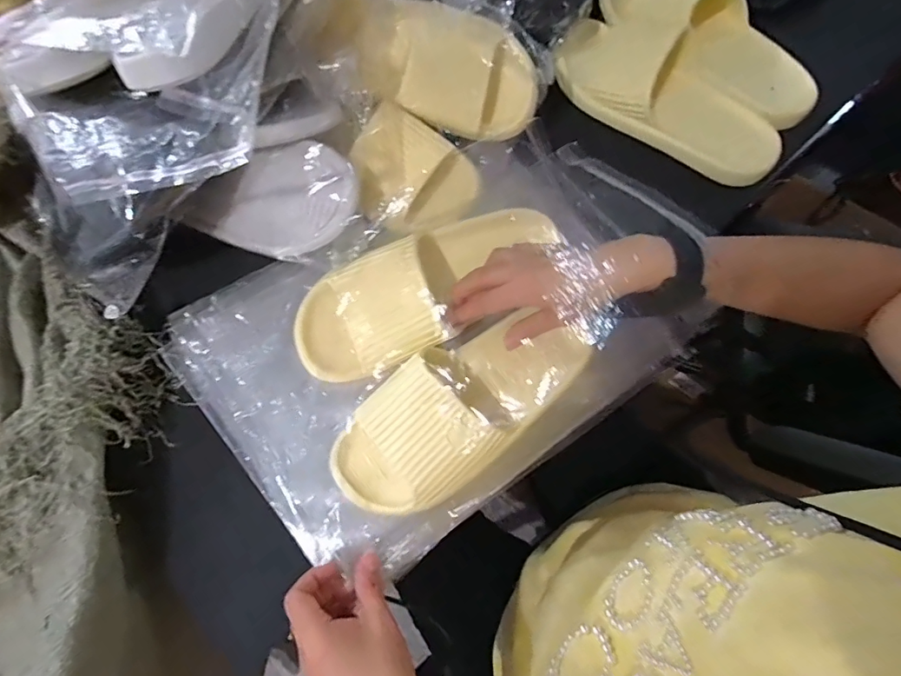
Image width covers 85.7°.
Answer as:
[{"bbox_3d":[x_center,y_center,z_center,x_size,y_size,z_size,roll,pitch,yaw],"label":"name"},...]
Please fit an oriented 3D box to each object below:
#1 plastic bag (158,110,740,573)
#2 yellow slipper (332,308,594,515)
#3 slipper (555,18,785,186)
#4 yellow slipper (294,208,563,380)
[{"bbox_3d":[-0.011,-0.002,0.427,0.414,0.095,0.277,-31,75,-8],"label":"plastic bag"},{"bbox_3d":[0.016,0.055,0.403,0.235,0.080,0.098,-29,74,-15],"label":"yellow slipper"},{"bbox_3d":[0.227,-0.262,0.510,0.112,0.059,0.266,-43,77,-11],"label":"slipper"},{"bbox_3d":[-0.024,-0.051,0.446,0.247,0.075,0.094,-34,75,-11],"label":"yellow slipper"}]

